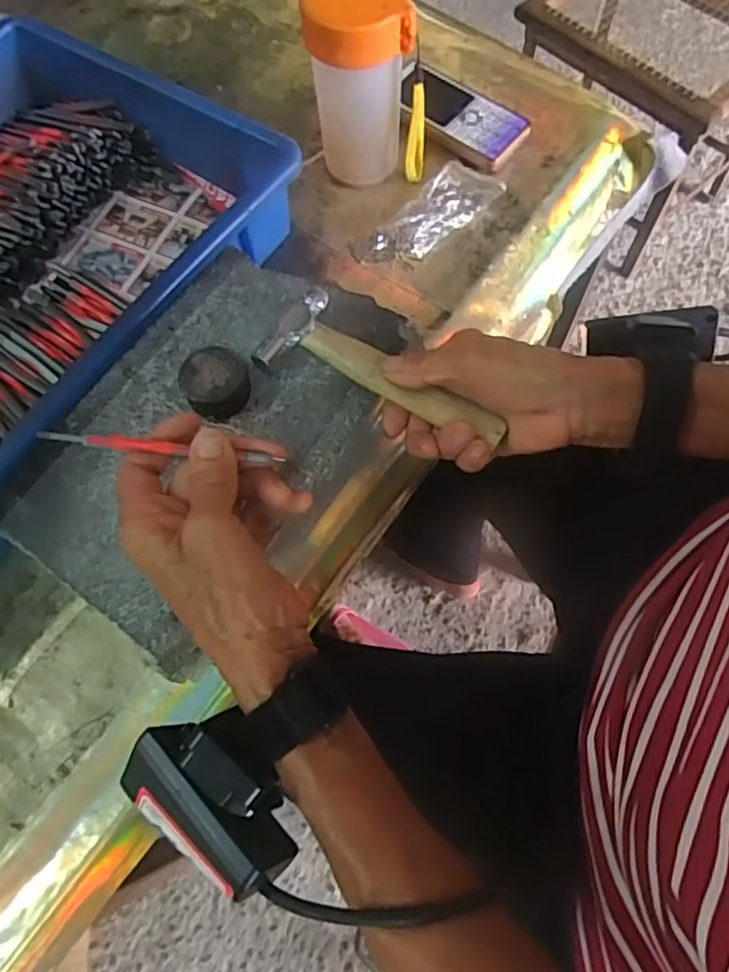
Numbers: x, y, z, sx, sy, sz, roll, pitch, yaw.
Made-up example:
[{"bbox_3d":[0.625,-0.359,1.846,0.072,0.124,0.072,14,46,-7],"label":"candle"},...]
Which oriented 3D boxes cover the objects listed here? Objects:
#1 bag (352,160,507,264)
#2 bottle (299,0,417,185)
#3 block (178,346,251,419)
[{"bbox_3d":[0.047,-0.210,0.486,0.113,0.021,0.054,-38,73,-13],"label":"bag"},{"bbox_3d":[-0.004,-0.283,0.456,0.067,0.136,0.058,-7,69,-2],"label":"bottle"},{"bbox_3d":[-0.087,-0.060,0.370,0.037,0.020,0.035,-1,68,2],"label":"block"}]

